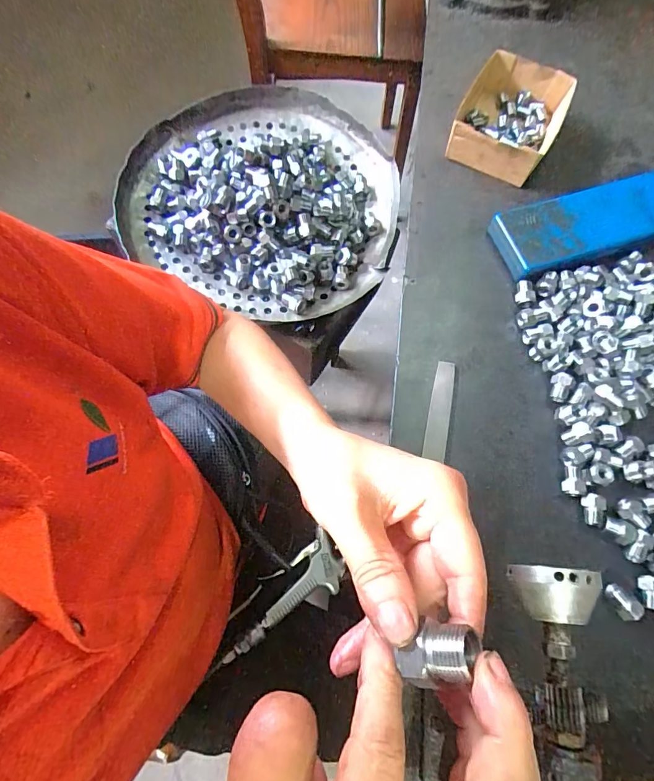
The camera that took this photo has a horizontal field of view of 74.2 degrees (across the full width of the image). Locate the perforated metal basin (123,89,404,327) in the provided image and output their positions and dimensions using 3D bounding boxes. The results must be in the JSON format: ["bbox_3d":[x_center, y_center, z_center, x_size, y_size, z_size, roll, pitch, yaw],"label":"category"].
[{"bbox_3d":[-0.086,-0.294,0.601,0.381,0.082,0.312,15,71,3],"label":"perforated metal basin"}]

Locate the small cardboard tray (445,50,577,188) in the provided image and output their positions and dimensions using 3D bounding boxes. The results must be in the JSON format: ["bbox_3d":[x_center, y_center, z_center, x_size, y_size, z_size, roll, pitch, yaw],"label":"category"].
[{"bbox_3d":[0.252,-0.370,0.593,0.137,0.053,0.170,24,72,6],"label":"small cardboard tray"}]

